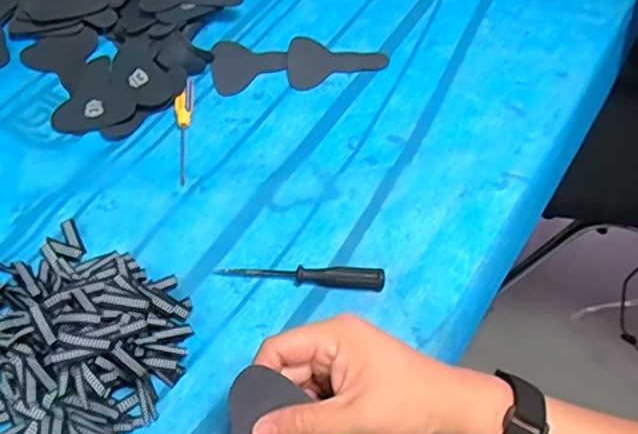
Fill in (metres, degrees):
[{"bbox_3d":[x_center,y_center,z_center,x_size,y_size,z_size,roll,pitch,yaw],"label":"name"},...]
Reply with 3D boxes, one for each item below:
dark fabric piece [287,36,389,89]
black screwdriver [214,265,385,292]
[{"bbox_3d":[0.018,-0.156,0.597,0.096,0.008,0.065,-2,58,0],"label":"dark fabric piece"},{"bbox_3d":[-0.015,0.045,0.476,0.130,0.015,0.014,4,58,4],"label":"black screwdriver"}]

